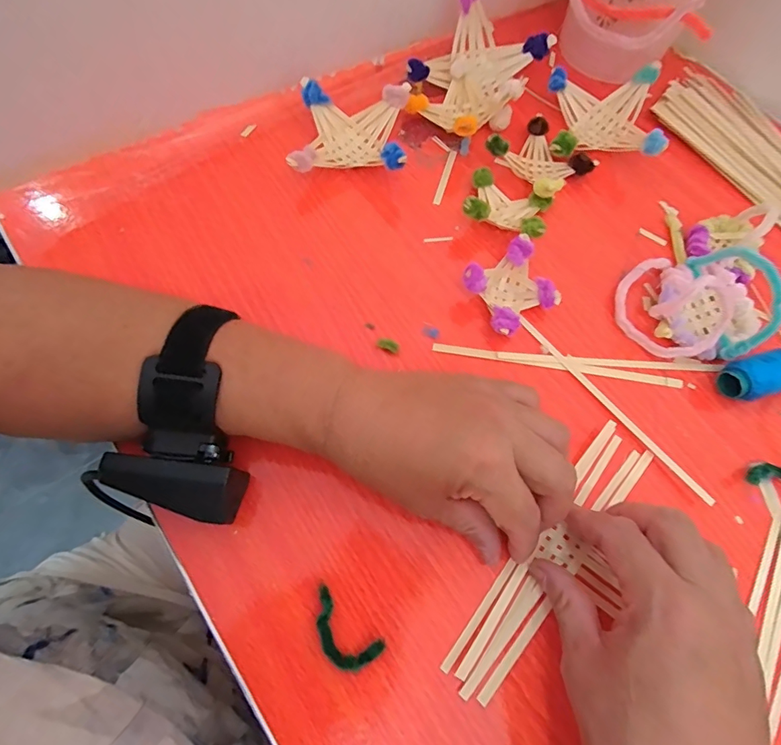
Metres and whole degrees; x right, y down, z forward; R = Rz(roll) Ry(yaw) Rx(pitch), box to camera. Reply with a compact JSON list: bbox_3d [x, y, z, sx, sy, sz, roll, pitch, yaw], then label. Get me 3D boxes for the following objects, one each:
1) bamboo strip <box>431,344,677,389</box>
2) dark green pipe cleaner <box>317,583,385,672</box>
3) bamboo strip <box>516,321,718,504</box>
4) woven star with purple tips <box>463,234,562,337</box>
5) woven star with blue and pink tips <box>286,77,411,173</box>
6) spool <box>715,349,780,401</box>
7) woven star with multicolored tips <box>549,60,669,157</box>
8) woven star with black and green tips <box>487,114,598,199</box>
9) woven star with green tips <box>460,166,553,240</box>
[{"bbox_3d":[0.113,-0.005,0.295,0.166,0.004,0.007,8,69,1],"label":"bamboo strip"},{"bbox_3d":[-0.027,0.137,0.230,0.044,0.009,0.024,38,73,12],"label":"dark green pipe cleaner"},{"bbox_3d":[0.142,0.021,0.284,0.006,0.007,0.157,-38,75,-15],"label":"bamboo strip"},{"bbox_3d":[0.082,-0.055,0.300,0.054,0.032,0.049,-32,74,-13],"label":"woven star with purple tips"},{"bbox_3d":[-0.026,-0.182,0.342,0.090,0.034,0.085,4,69,-1],"label":"woven star with blue and pink tips"},{"bbox_3d":[0.241,0.002,0.287,0.046,0.025,0.027,-16,71,-8],"label":"spool"},{"bbox_3d":[0.173,-0.208,0.356,0.078,0.035,0.081,4,69,-1],"label":"woven star with multicolored tips"},{"bbox_3d":[0.118,-0.168,0.342,0.068,0.028,0.064,-40,76,-15],"label":"woven star with black and green tips"},{"bbox_3d":[0.085,-0.122,0.324,0.060,0.030,0.054,21,70,6],"label":"woven star with green tips"}]

